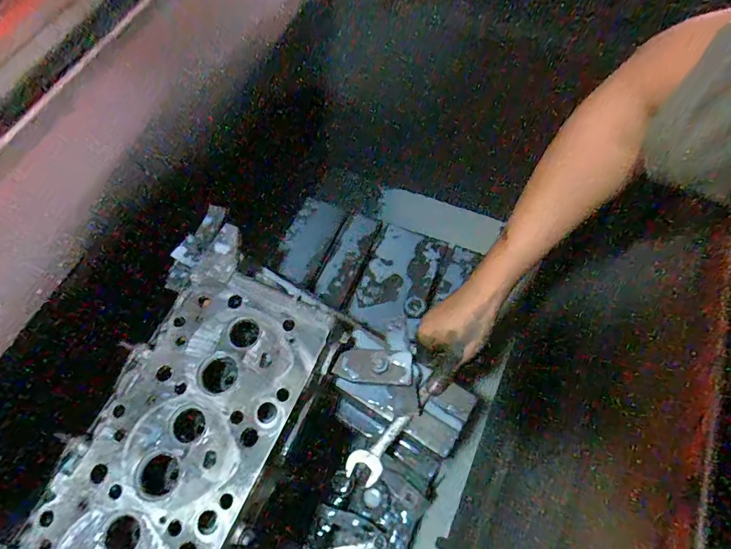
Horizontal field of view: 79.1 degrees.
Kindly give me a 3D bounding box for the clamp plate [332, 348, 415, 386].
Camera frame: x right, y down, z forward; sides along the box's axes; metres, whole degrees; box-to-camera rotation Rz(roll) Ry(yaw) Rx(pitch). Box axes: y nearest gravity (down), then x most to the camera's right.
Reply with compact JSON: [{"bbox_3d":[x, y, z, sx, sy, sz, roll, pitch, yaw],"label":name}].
[{"bbox_3d":[0.009,0.100,0.490,0.084,0.013,0.039,2,64,5],"label":"clamp plate"}]

